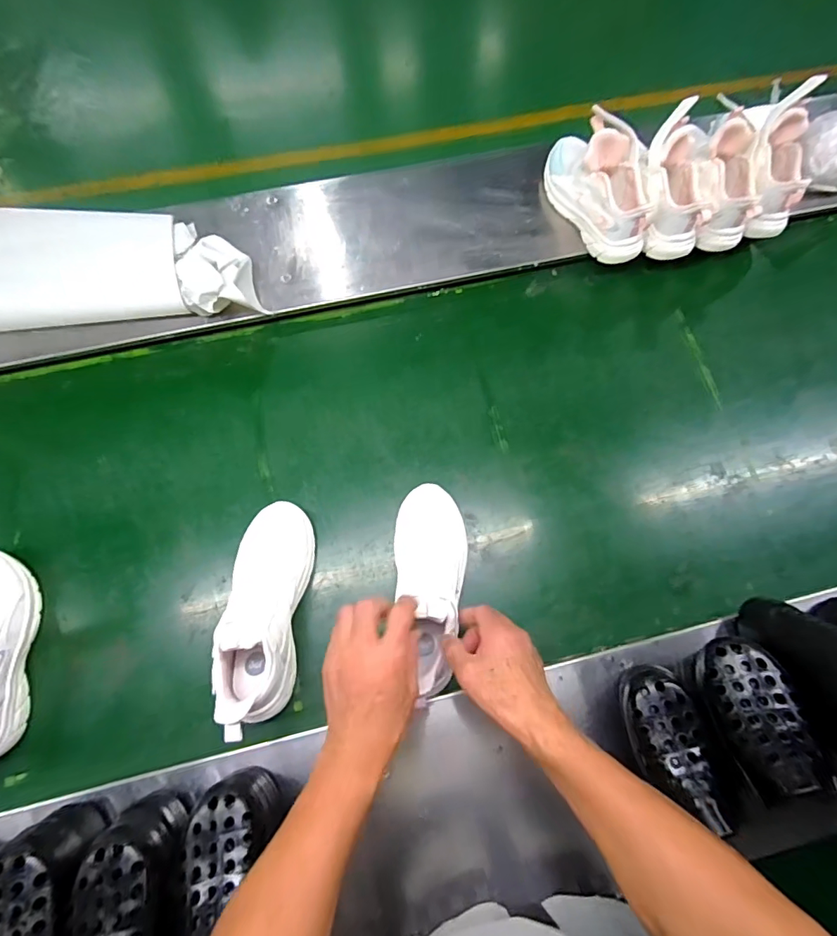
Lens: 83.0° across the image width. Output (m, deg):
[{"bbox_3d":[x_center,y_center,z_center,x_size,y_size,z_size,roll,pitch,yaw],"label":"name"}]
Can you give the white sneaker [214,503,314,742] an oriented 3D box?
[{"bbox_3d":[-0.184,0.163,0.557,0.080,0.110,0.249,5,70,-1],"label":"white sneaker"}]

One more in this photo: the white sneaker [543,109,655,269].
[{"bbox_3d":[0.285,-0.449,0.730,0.092,0.128,0.221,-26,74,-12],"label":"white sneaker"}]

